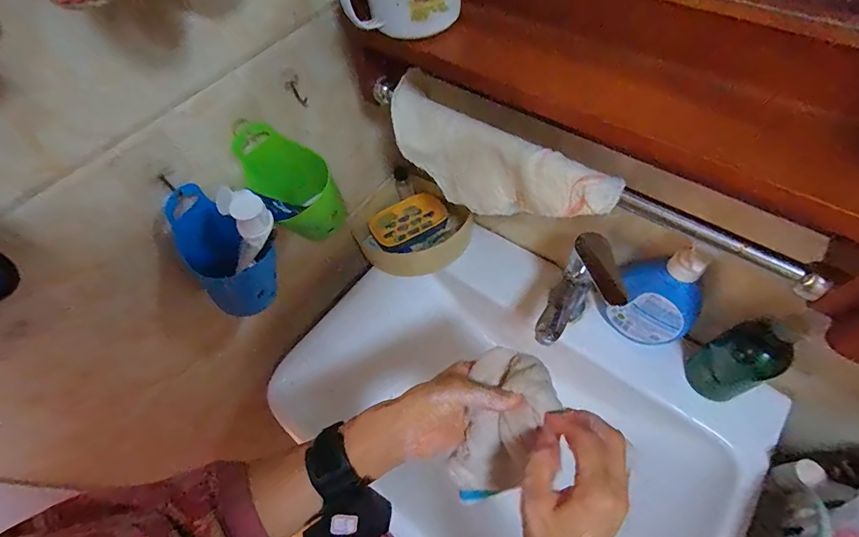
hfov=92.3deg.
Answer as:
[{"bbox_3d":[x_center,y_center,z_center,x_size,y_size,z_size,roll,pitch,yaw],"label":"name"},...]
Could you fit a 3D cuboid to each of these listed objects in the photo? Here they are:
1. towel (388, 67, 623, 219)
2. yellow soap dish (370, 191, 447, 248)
[{"bbox_3d":[0.069,-0.103,0.455,0.253,0.119,0.036,29,65,20],"label":"towel"},{"bbox_3d":[-0.034,-0.083,0.723,0.132,0.021,0.081,-27,60,-12],"label":"yellow soap dish"}]

